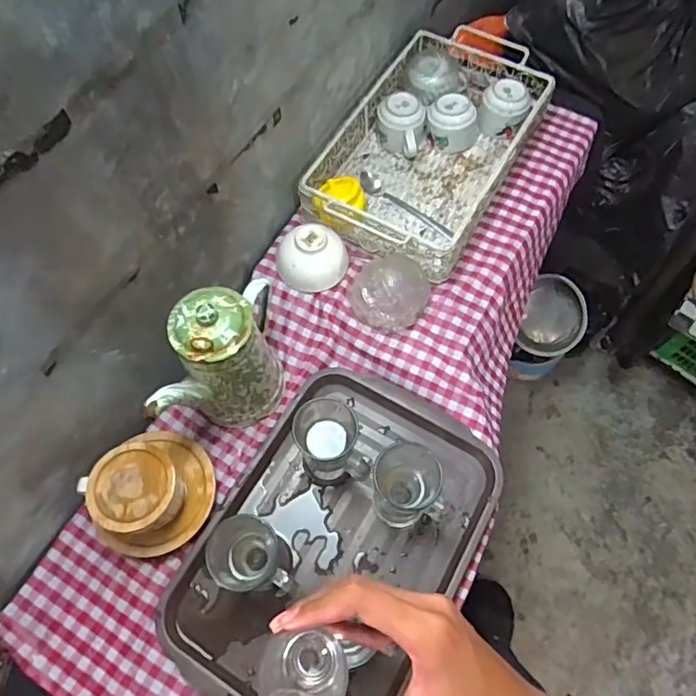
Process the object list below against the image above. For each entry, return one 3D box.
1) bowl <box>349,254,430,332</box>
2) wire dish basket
[{"bbox_3d":[0.060,-0.090,0.786,0.110,0.081,0.104,0,64,0],"label":"bowl"},{"bbox_3d":[0.134,-0.339,0.893,0.271,0.085,0.443,28,68,13],"label":"wire dish basket"}]

